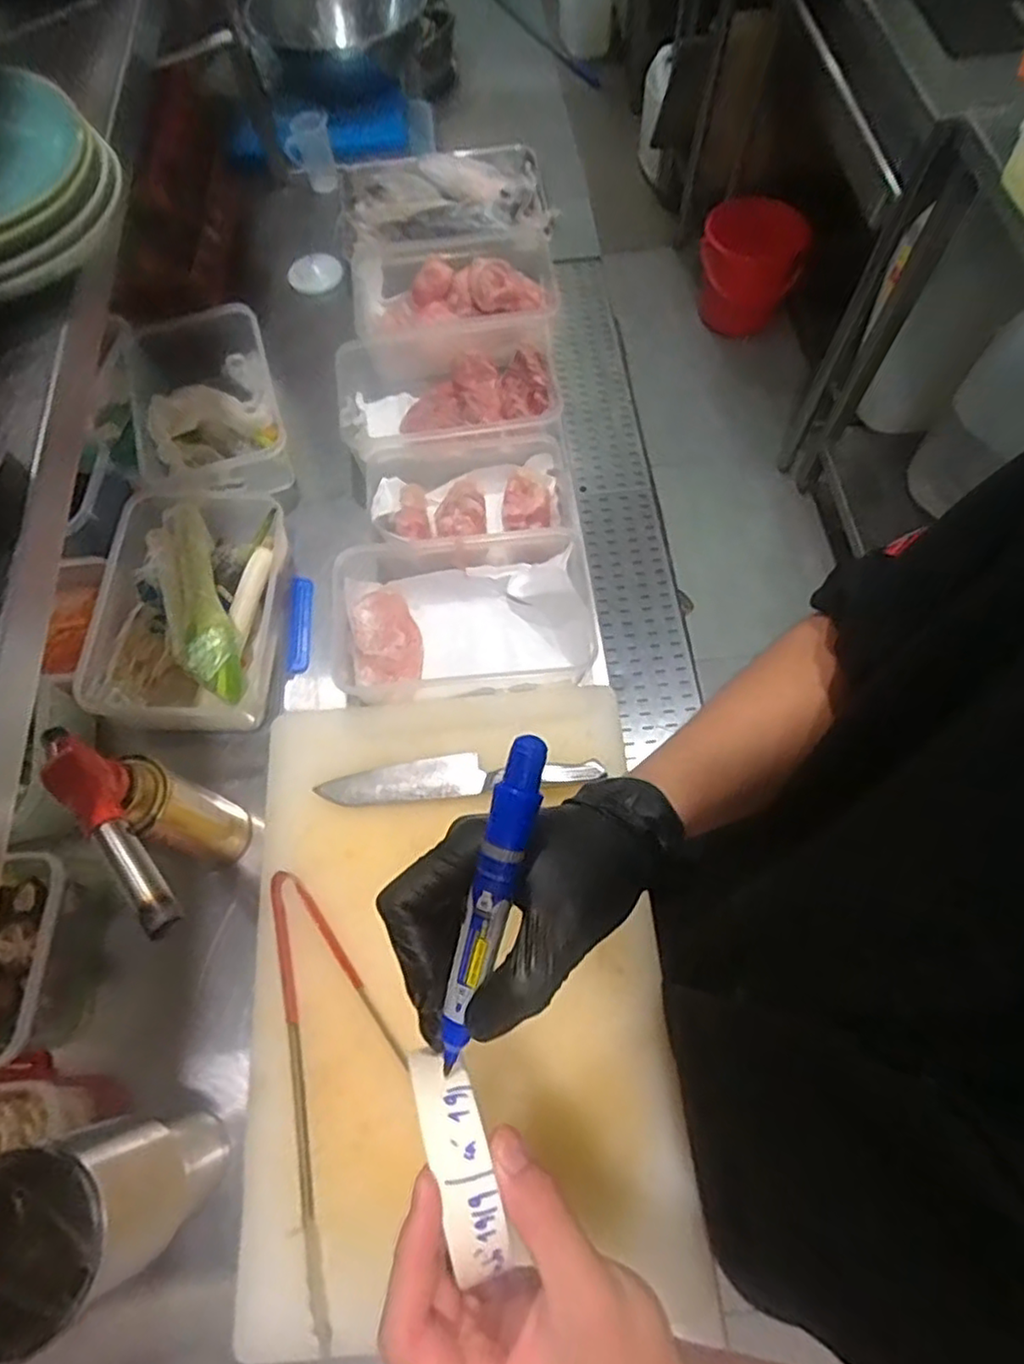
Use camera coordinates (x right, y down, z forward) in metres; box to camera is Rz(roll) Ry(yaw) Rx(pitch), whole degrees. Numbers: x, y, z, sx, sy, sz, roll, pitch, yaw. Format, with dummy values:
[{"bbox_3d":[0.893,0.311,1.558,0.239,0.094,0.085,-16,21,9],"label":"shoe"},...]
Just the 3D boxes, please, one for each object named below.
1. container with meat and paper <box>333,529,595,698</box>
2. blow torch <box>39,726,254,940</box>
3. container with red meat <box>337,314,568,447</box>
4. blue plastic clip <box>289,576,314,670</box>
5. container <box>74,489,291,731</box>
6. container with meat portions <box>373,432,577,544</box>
[{"bbox_3d":[-0.056,-0.063,0.702,0.257,0.074,0.156,-4,66,1],"label":"container with meat and paper"},{"bbox_3d":[-0.256,0.125,0.539,0.170,0.240,0.051,39,73,17],"label":"blow torch"},{"bbox_3d":[-0.079,-0.337,0.826,0.264,0.078,0.173,-4,66,1],"label":"container with red meat"},{"bbox_3d":[-0.233,-0.064,0.746,0.026,0.016,0.118,-6,66,0],"label":"blue plastic clip"},{"bbox_3d":[-0.334,-0.076,0.703,0.165,0.093,0.254,1,66,3],"label":"container"},{"bbox_3d":[-0.047,-0.201,0.762,0.224,0.068,0.148,-7,66,-1],"label":"container with meat portions"}]

